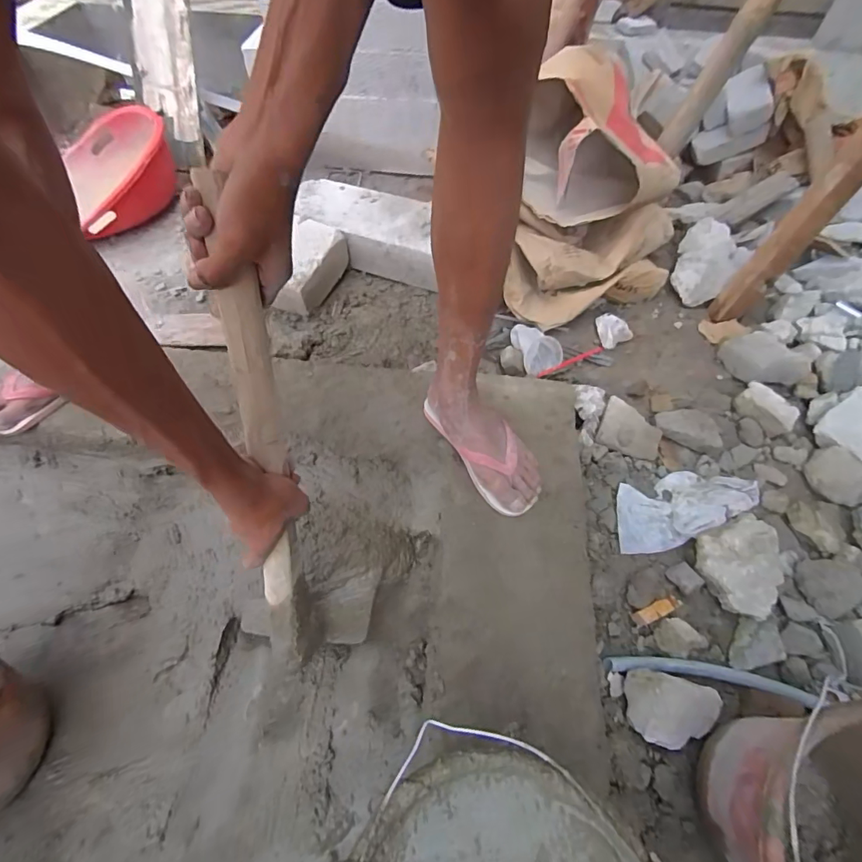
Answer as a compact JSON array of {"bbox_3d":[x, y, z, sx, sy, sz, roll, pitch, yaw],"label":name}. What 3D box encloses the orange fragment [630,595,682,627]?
[{"bbox_3d":[0.314,0.248,0.630,0.071,0.019,0.019,-18,58,-14],"label":"orange fragment"}]

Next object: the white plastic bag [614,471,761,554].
[{"bbox_3d":[0.403,0.116,0.715,0.242,0.022,0.107,-12,58,-7],"label":"white plastic bag"}]

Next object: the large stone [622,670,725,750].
[{"bbox_3d":[0.294,0.335,0.544,0.111,0.027,0.075,8,56,3],"label":"large stone"}]

